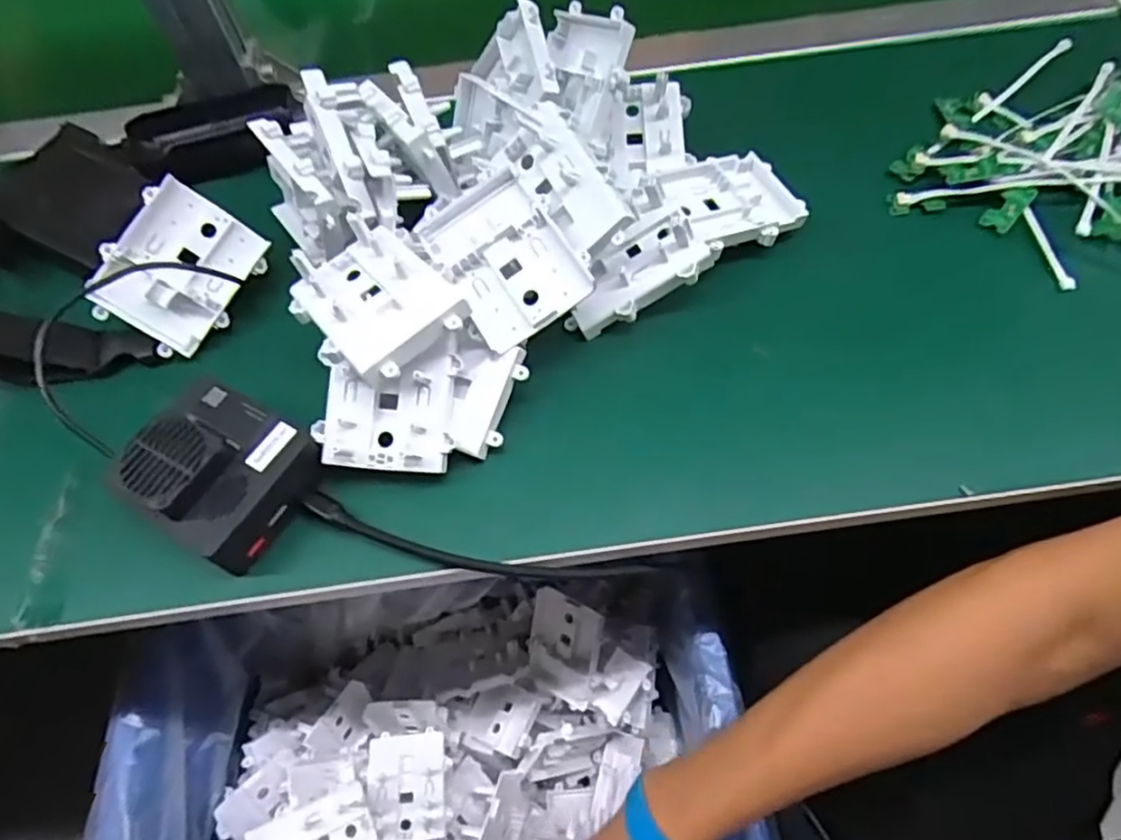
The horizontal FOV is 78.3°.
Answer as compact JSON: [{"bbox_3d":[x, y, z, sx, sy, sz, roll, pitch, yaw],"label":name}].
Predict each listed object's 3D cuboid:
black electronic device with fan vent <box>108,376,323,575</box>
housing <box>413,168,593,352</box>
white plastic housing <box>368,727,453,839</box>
[{"bbox_3d":[-0.166,0.021,0.332,0.076,0.044,0.070,28,66,18],"label":"black electronic device with fan vent"},{"bbox_3d":[-0.030,-0.083,0.348,0.061,0.017,0.084,-36,78,3],"label":"housing"},{"bbox_3d":[-0.121,0.290,0.546,0.062,0.011,0.083,0,39,-9],"label":"white plastic housing"}]

